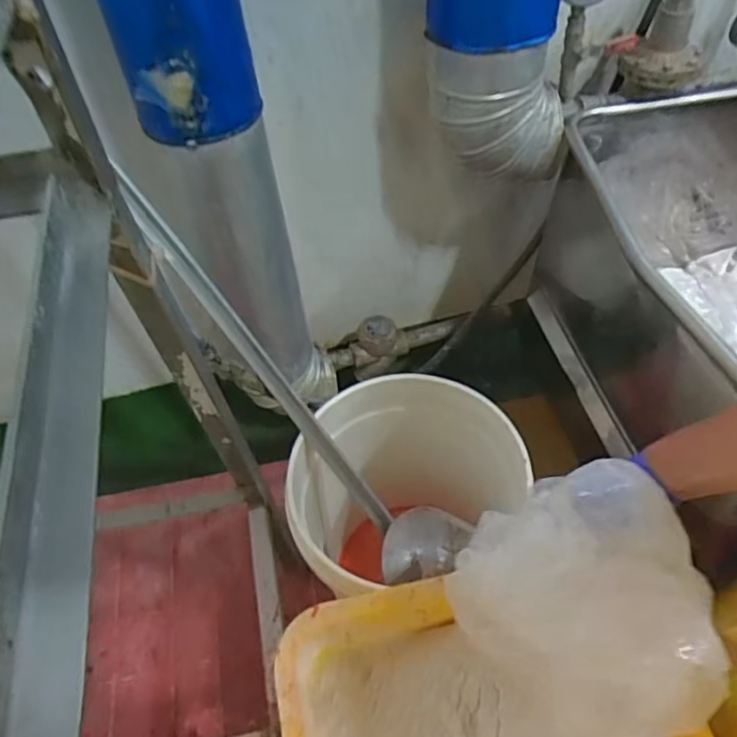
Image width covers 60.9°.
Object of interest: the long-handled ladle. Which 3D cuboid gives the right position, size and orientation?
[{"bbox_3d":[-0.094,0.034,0.796,0.131,0.650,0.089,-49,21,-29],"label":"long-handled ladle"}]

